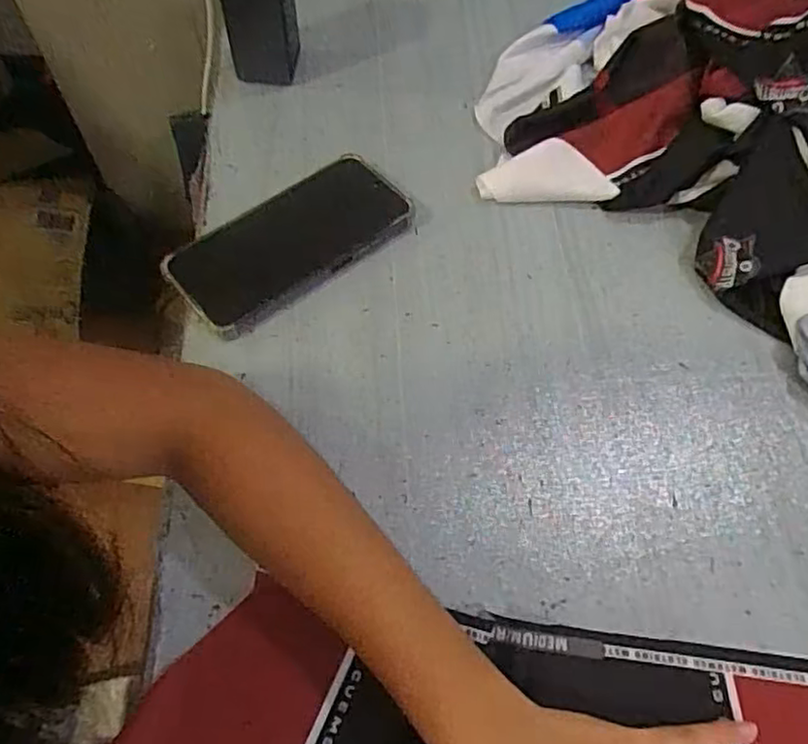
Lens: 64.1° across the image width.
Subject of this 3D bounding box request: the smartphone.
[{"bbox_3d":[-0.077,-0.093,0.461,0.171,0.016,0.084,-37,68,-20],"label":"smartphone"}]

